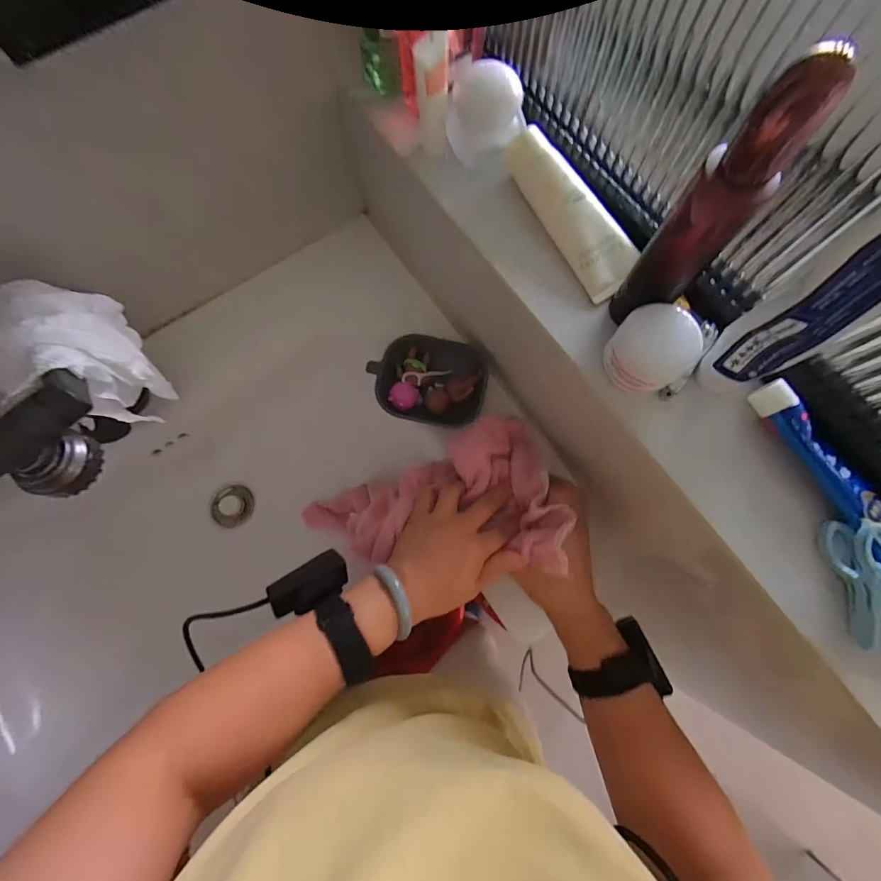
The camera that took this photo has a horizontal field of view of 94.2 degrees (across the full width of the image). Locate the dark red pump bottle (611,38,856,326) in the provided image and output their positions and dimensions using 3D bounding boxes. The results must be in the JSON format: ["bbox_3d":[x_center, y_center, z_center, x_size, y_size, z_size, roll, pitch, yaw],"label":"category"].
[{"bbox_3d":[0.159,-0.130,0.254,0.030,0.175,0.037,-41,80,-9],"label":"dark red pump bottle"}]

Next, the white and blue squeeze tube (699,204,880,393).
[{"bbox_3d":[0.220,-0.084,0.222,0.035,0.201,0.043,-21,77,-5],"label":"white and blue squeeze tube"}]

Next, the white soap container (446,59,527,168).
[{"bbox_3d":[0.042,-0.290,0.368,0.067,0.052,0.059,-26,78,-6],"label":"white soap container"}]

